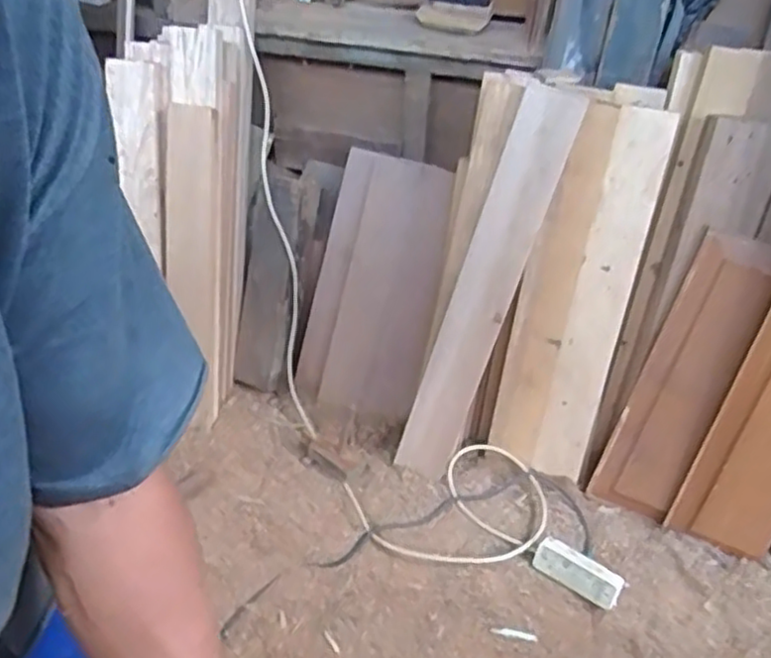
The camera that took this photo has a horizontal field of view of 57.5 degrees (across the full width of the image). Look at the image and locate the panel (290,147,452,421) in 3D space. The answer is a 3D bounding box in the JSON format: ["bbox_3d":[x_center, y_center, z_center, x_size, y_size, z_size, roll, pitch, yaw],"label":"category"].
[{"bbox_3d":[-0.036,-0.089,1.563,0.335,0.565,0.036,17,12,34],"label":"panel"}]

